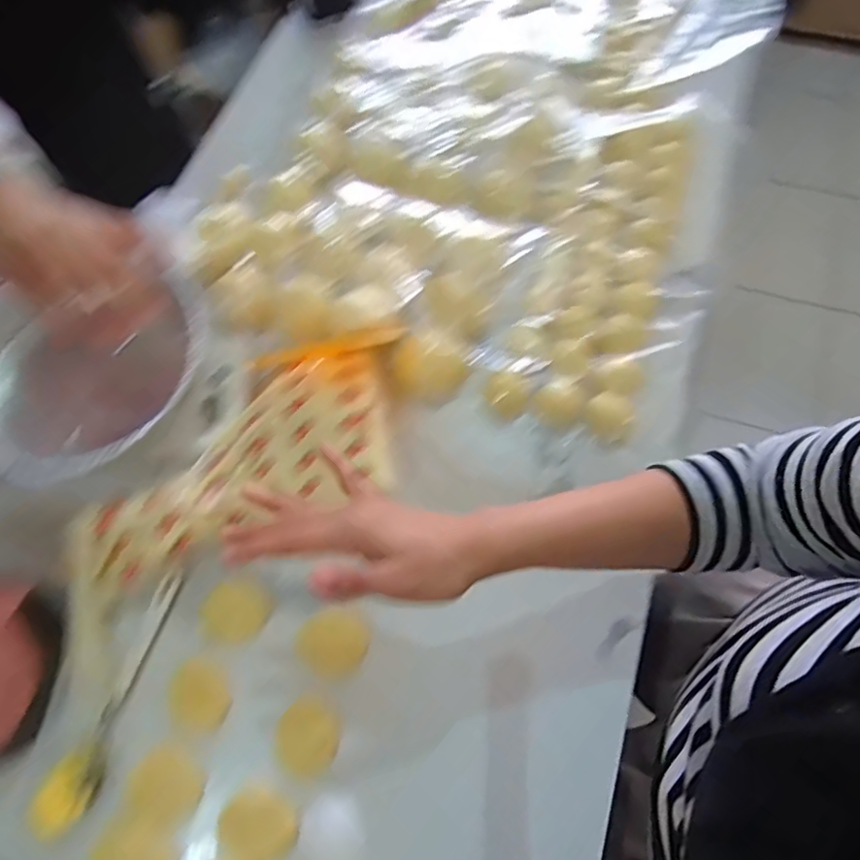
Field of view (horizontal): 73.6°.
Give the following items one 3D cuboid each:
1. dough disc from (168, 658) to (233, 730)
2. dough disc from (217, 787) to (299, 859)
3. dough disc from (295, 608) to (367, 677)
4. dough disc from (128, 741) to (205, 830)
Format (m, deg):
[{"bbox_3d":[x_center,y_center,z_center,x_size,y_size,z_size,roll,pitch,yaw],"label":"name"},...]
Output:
[{"bbox_3d":[-0.181,0.208,0.453,0.052,0.005,0.042,38,74,16],"label":"dough disc"},{"bbox_3d":[-0.130,0.300,0.434,0.048,0.007,0.054,-34,89,-14],"label":"dough disc"},{"bbox_3d":[-0.081,0.176,0.480,0.051,0.012,0.051,-1,68,2],"label":"dough disc"},{"bbox_3d":[-0.199,0.270,0.435,0.052,0.010,0.050,-1,68,2],"label":"dough disc"}]

